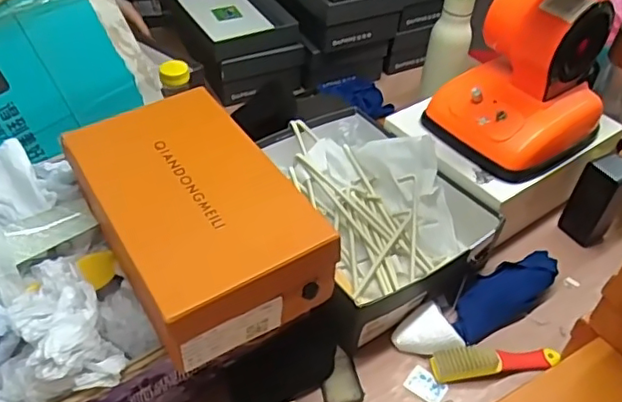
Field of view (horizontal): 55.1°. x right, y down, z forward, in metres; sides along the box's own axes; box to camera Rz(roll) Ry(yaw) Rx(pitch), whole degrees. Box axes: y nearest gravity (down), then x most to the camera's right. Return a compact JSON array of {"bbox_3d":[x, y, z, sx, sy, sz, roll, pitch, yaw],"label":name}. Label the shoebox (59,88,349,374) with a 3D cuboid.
[{"bbox_3d":[-0.121,0.008,0.612,0.172,0.087,0.288,-22,50,-24],"label":"shoebox"}]

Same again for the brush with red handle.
[{"bbox_3d":[0.222,0.193,0.713,0.152,0.025,0.032,-2,45,-7],"label":"brush with red handle"}]

